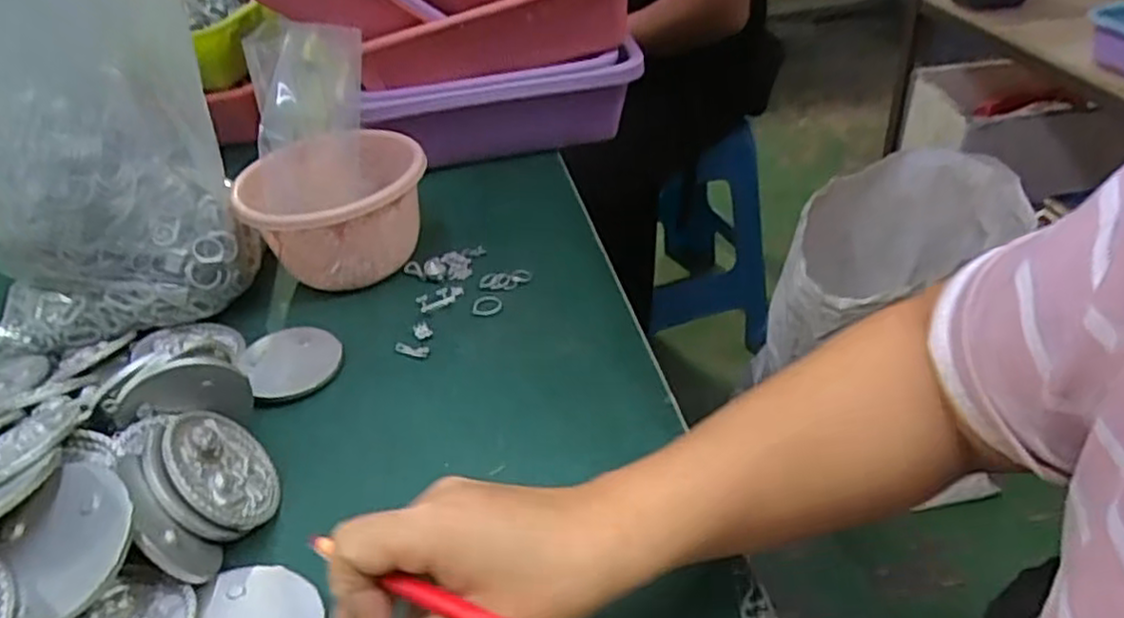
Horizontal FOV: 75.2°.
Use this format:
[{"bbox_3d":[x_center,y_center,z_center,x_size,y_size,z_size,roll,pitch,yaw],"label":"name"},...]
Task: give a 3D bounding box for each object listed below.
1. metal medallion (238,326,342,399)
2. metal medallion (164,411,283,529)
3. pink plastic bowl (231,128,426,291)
[{"bbox_3d":[-0.192,0.036,0.522,0.065,0.006,0.077,-26,41,-23],"label":"metal medallion"},{"bbox_3d":[-0.190,0.088,0.411,0.006,0.071,0.071,-38,35,11],"label":"metal medallion"},{"bbox_3d":[-0.183,-0.077,0.603,0.139,0.091,0.141,-5,37,4],"label":"pink plastic bowl"}]

